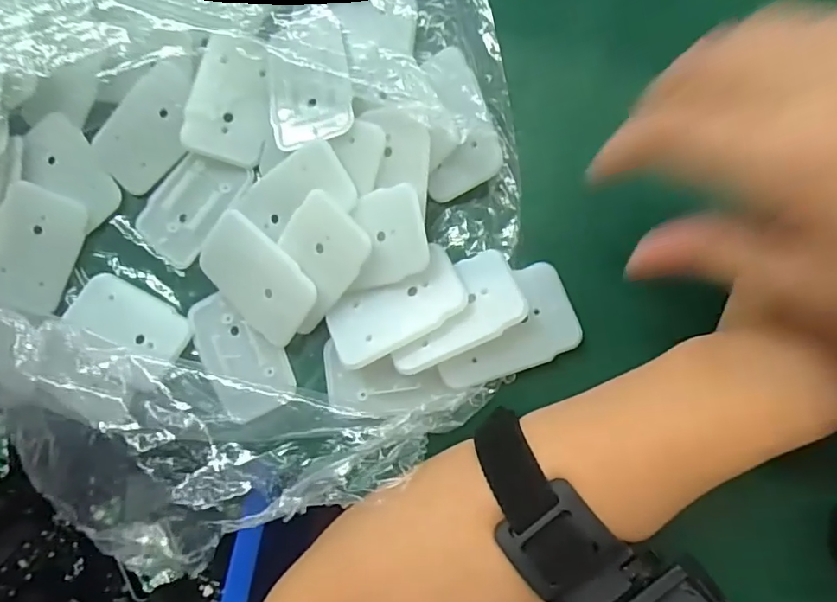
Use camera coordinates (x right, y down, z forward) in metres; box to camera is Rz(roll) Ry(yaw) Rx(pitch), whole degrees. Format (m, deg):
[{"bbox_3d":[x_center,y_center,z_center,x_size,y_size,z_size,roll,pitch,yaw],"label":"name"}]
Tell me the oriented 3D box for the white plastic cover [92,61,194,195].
[{"bbox_3d":[-0.144,-0.093,0.296,0.041,0.008,0.066,43,92,12],"label":"white plastic cover"}]

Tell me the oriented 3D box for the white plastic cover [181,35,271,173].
[{"bbox_3d":[-0.098,-0.105,0.284,0.040,0.010,0.063,8,89,7],"label":"white plastic cover"}]

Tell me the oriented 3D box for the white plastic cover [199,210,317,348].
[{"bbox_3d":[-0.083,-0.012,0.277,0.066,0.005,0.043,42,110,9],"label":"white plastic cover"}]

